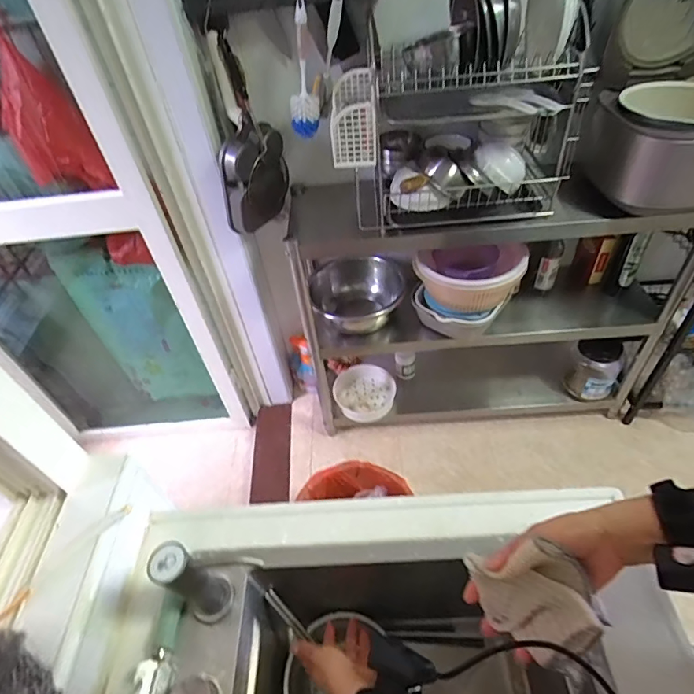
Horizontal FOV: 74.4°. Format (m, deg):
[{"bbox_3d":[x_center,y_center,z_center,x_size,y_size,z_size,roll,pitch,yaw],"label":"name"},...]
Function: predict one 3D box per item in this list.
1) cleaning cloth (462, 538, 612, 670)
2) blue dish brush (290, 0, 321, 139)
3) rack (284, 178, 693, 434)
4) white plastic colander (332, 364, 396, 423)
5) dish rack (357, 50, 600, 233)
[{"bbox_3d":[0.173,0.222,0.415,0.077,0.086,0.104,-27,50,-18],"label":"cleaning cloth"},{"bbox_3d":[-0.103,-0.598,0.994,0.068,0.246,0.097,-11,47,-3],"label":"blue dish brush"},{"bbox_3d":[0.505,-0.118,1.453,1.217,0.843,0.367,-7,47,0],"label":"rack"},{"bbox_3d":[0.062,0.161,1.623,0.211,0.070,0.198,1,48,7],"label":"white plastic colander"},{"bbox_3d":[0.287,-0.484,1.025,0.479,0.323,0.256,-11,47,-3],"label":"dish rack"}]

